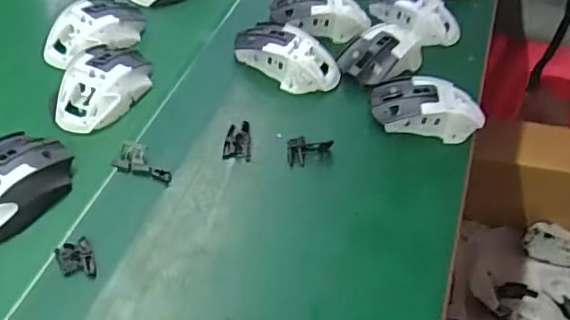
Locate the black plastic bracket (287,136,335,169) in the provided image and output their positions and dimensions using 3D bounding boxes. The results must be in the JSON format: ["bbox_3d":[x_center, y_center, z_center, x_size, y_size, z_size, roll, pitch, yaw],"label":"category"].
[{"bbox_3d":[0.024,-0.009,0.528,0.043,0.020,0.020,-7,50,-11],"label":"black plastic bracket"}]

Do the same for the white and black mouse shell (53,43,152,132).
[{"bbox_3d":[-0.178,-0.072,0.552,0.061,0.034,0.100,22,51,12],"label":"white and black mouse shell"}]

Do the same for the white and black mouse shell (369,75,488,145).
[{"bbox_3d":[0.143,-0.054,0.569,0.113,0.036,0.059,8,48,2],"label":"white and black mouse shell"}]

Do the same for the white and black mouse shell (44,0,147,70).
[{"bbox_3d":[-0.201,-0.138,0.609,0.065,0.037,0.110,33,55,21],"label":"white and black mouse shell"}]

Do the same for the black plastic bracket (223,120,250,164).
[{"bbox_3d":[-0.044,-0.019,0.533,0.025,0.006,0.042,2,48,-4],"label":"black plastic bracket"}]

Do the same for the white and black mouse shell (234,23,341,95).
[{"bbox_3d":[0.002,-0.110,0.594,0.114,0.037,0.058,29,52,19],"label":"white and black mouse shell"}]

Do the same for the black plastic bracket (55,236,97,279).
[{"bbox_3d":[-0.159,0.077,0.440,0.026,0.006,0.034,-23,55,-23],"label":"black plastic bracket"}]

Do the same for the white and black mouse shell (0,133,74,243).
[{"bbox_3d":[-0.227,0.020,0.466,0.068,0.031,0.109,19,51,10],"label":"white and black mouse shell"}]

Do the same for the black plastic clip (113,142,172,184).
[{"bbox_3d":[-0.122,0.002,0.504,0.052,0.011,0.027,14,49,7],"label":"black plastic clip"}]

